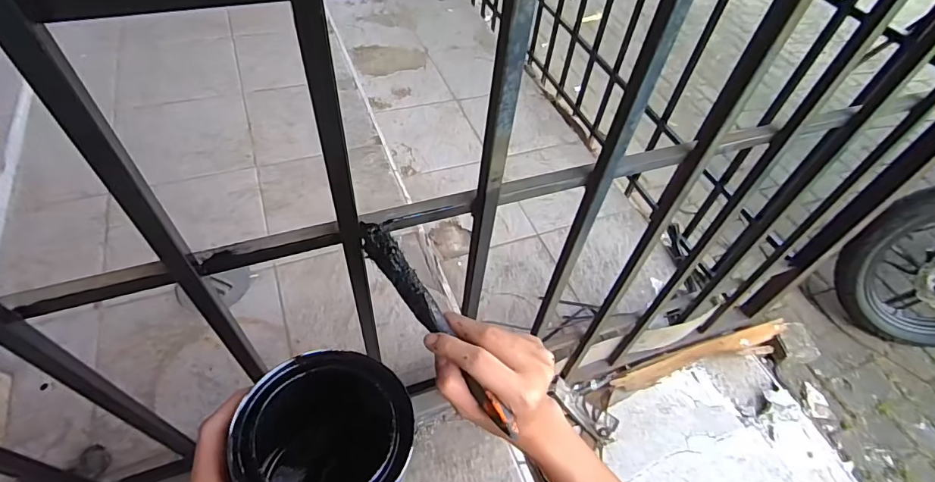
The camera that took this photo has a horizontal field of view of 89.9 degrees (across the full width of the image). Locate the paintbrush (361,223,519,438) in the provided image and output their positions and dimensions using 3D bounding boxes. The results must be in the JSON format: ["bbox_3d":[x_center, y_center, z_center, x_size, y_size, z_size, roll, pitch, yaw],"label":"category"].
[{"bbox_3d":[-0.027,0.056,0.339,0.016,0.025,0.186,-30,73,-25],"label":"paintbrush"}]

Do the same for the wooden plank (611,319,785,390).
[{"bbox_3d":[0.512,0.243,0.998,0.463,0.027,0.059,-10,59,-19],"label":"wooden plank"}]

